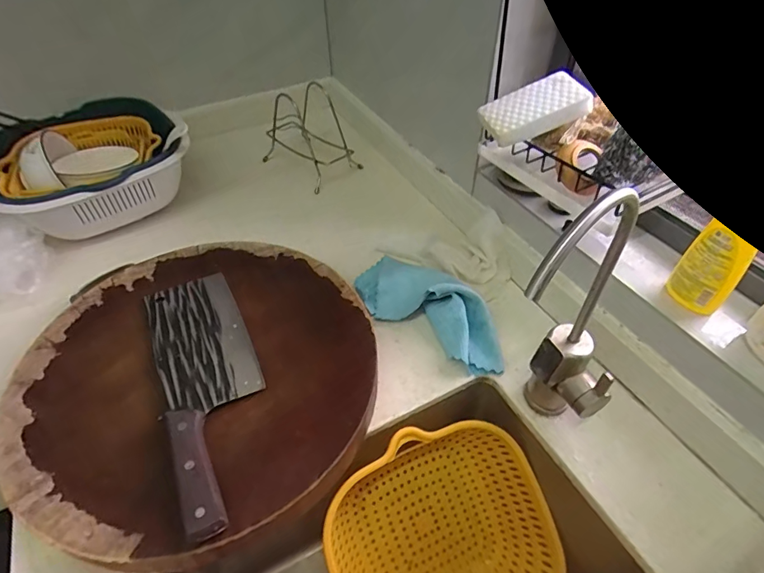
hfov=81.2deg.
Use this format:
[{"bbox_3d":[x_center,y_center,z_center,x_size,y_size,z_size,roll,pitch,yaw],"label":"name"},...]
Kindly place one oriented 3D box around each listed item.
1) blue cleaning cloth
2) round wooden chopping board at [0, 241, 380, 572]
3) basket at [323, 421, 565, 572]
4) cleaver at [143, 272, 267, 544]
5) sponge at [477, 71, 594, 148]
[{"bbox_3d":[0.057,0.015,0.535,0.213,0.059,0.092,28,53,26],"label":"blue cleaning cloth"},{"bbox_3d":[-0.190,0.082,0.469,0.344,0.062,0.365,1,48,-1],"label":"round wooden chopping board"},{"bbox_3d":[0.065,0.282,0.498,0.239,0.095,0.252,-17,84,-13],"label":"basket"},{"bbox_3d":[-0.172,0.086,0.439,0.095,0.027,0.291,-20,51,-18],"label":"cleaver"},{"bbox_3d":[0.158,-0.187,0.467,0.102,0.018,0.061,-21,58,6],"label":"sponge"}]

